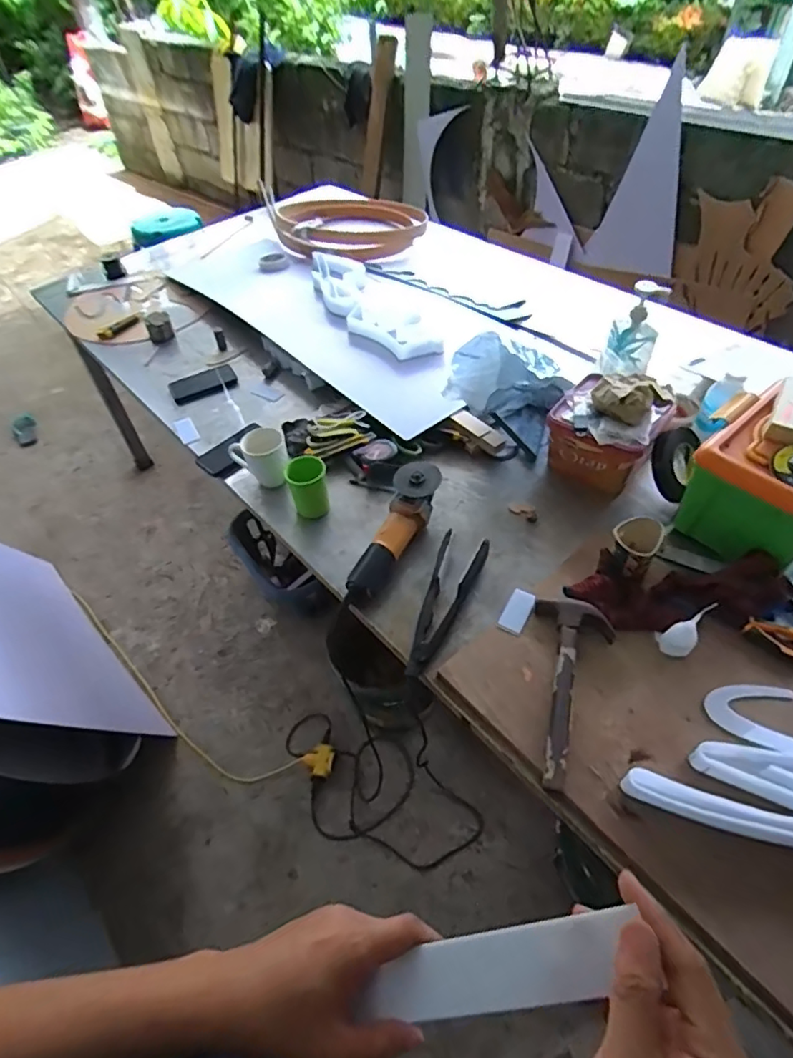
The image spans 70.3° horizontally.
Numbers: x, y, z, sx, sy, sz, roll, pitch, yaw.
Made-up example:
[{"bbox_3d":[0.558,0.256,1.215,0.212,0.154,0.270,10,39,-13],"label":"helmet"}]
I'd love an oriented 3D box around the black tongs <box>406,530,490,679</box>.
[{"bbox_3d":[0.079,0.125,0.930,0.082,0.052,0.268,21,59,6],"label":"black tongs"}]

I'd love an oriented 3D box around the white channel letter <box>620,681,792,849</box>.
[{"bbox_3d":[0.428,0.302,0.722,0.274,0.042,0.214,-7,49,0],"label":"white channel letter"}]

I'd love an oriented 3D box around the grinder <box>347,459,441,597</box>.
[{"bbox_3d":[-0.003,0.002,1.011,0.080,0.072,0.289,21,70,20],"label":"grinder"}]

